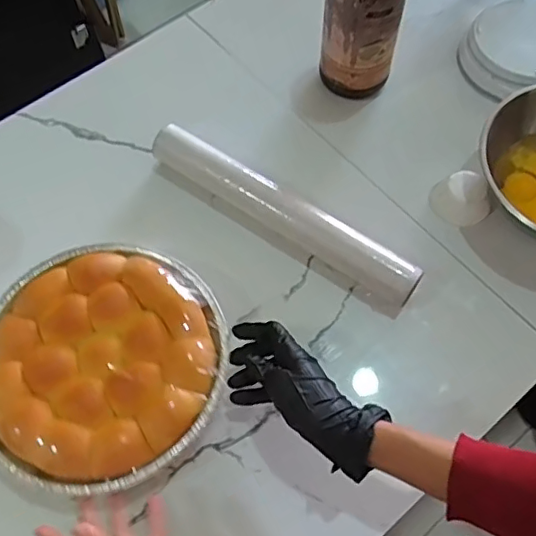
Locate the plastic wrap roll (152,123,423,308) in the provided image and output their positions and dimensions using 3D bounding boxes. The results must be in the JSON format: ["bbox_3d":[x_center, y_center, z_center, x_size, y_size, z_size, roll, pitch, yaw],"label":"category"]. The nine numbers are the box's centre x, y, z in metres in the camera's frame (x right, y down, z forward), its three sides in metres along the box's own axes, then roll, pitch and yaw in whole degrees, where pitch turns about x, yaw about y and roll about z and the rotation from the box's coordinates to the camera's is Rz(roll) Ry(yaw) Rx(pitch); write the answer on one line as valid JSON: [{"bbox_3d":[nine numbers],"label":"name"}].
[{"bbox_3d":[0.012,-0.056,0.590,0.306,0.045,0.036,32,69,14],"label":"plastic wrap roll"}]

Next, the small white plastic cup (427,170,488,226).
[{"bbox_3d":[0.205,-0.072,0.606,0.053,0.032,0.051,0,65,0],"label":"small white plastic cup"}]

